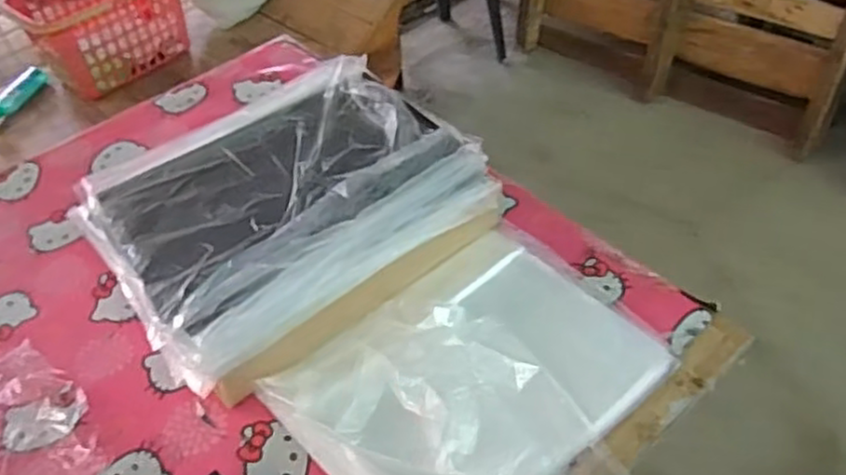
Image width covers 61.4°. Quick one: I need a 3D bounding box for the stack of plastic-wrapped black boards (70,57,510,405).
[{"bbox_3d":[-0.172,-0.034,0.867,0.405,0.137,0.343,-35,52,-24],"label":"stack of plastic-wrapped black boards"}]

